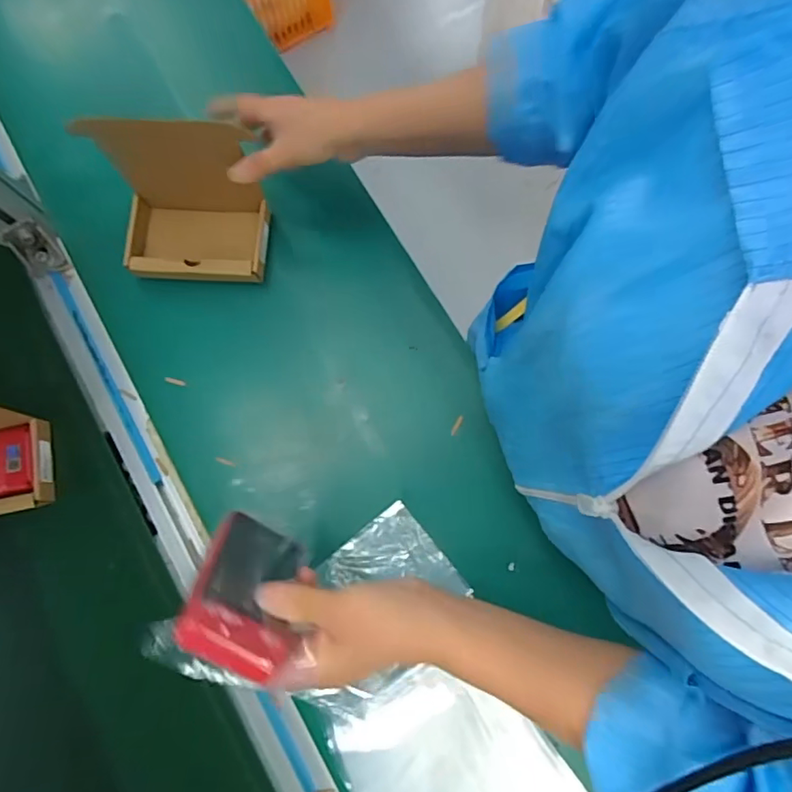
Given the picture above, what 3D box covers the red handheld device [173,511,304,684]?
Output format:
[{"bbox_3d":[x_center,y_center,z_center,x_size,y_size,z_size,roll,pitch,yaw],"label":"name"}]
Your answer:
[{"bbox_3d":[-0.094,0.120,0.351,0.065,0.119,0.016,40,101,-17],"label":"red handheld device"}]

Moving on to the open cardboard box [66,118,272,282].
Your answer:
[{"bbox_3d":[-0.199,-0.172,0.500,0.139,0.126,0.088,4,78,2],"label":"open cardboard box"}]

